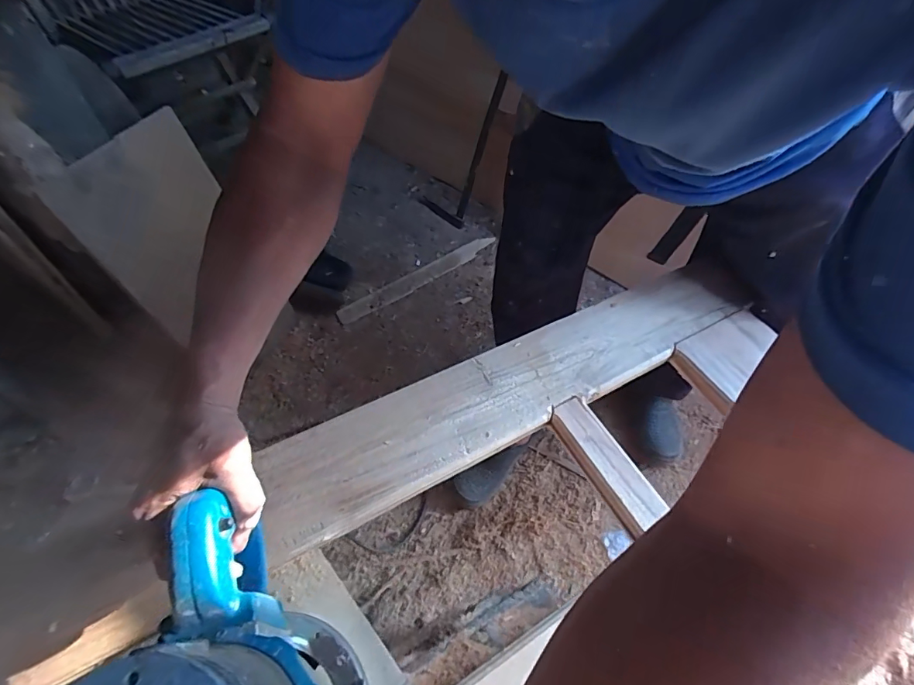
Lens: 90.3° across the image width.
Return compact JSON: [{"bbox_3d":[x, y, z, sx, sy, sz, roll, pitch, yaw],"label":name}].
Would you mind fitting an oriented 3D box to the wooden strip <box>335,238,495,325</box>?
[{"bbox_3d":[-0.103,-0.187,1.290,0.519,0.019,0.056,-31,61,-25],"label":"wooden strip"}]

